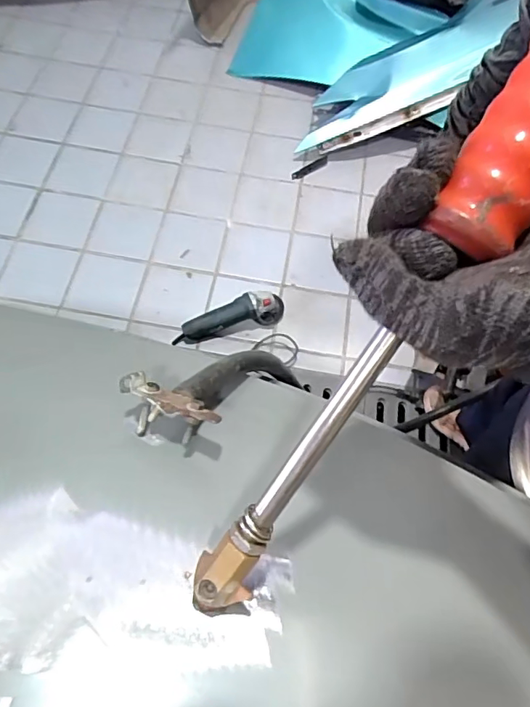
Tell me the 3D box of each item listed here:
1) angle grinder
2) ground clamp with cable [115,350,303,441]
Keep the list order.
[{"bbox_3d":[-0.104,-0.106,1.440,0.334,0.090,0.091,-16,67,-11],"label":"angle grinder"},{"bbox_3d":[-0.042,0.032,0.427,0.075,0.058,0.151,49,34,18],"label":"ground clamp with cable"}]

